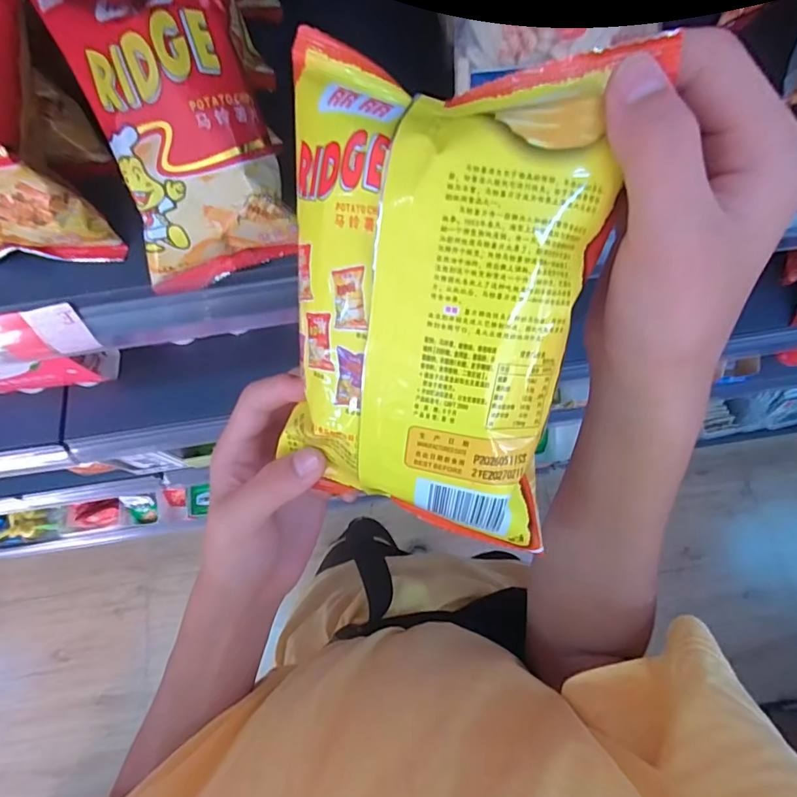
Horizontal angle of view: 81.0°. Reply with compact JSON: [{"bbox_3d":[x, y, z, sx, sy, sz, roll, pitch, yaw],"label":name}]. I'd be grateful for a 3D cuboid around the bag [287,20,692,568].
[{"bbox_3d":[0.009,-0.034,0.179,0.118,0.035,0.175,11,108,9],"label":"bag"}]

